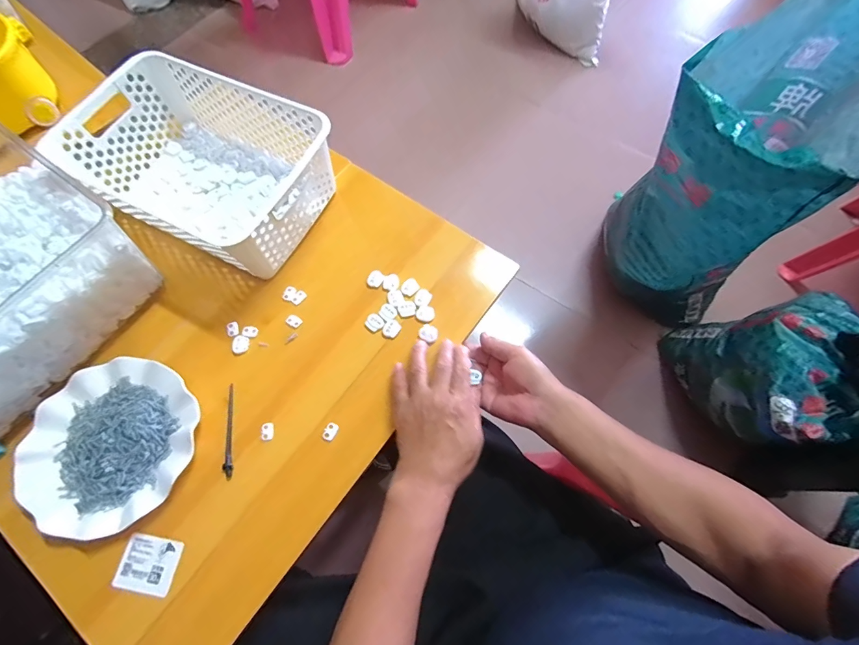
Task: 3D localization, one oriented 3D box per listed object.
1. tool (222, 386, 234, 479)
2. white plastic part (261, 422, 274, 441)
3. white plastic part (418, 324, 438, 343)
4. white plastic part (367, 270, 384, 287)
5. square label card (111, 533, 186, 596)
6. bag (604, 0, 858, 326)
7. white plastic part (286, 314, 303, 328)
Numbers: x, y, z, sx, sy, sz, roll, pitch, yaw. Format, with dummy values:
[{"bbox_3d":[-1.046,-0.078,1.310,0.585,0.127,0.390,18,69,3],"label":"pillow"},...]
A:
[{"bbox_3d":[-0.229,0.123,0.454,0.010,0.004,0.105,-10,68,-3],"label":"tool"},{"bbox_3d":[-0.185,0.125,0.455,0.013,0.004,0.020,-9,68,-3],"label":"white plastic part"},{"bbox_3d":[-0.001,0.013,0.488,0.024,0.005,0.019,26,71,11],"label":"white plastic part"},{"bbox_3d":[-0.070,-0.057,0.517,0.021,0.004,0.022,0,68,1],"label":"white plastic part"},{"bbox_3d":[-0.289,0.248,0.410,0.059,0.005,0.049,7,64,4],"label":"square label card"},{"bbox_3d":[0.566,-0.241,0.765,0.357,0.616,0.298,-32,71,-11],"label":"bag"},{"bbox_3d":[-0.171,-0.002,0.503,0.019,0.004,0.016,39,74,15],"label":"white plastic part"}]

